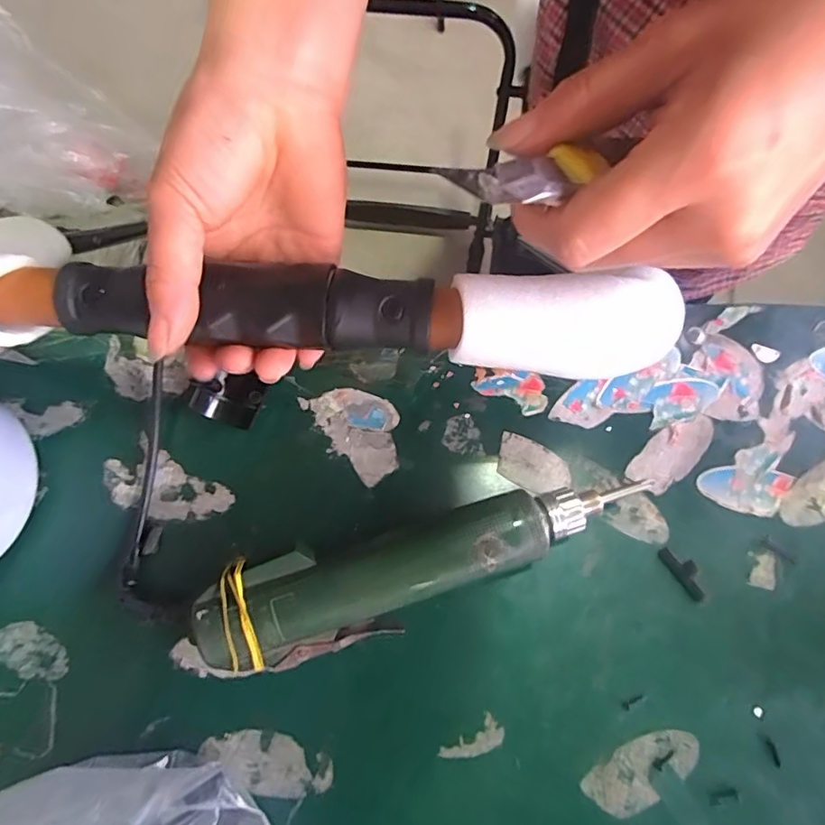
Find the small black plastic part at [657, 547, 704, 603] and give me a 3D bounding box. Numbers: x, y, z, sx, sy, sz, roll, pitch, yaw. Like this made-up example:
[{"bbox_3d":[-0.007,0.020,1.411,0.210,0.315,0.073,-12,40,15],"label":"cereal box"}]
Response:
[{"bbox_3d":[0.153,0.090,0.307,0.012,0.006,0.033,-37,77,-9],"label":"small black plastic part"}]

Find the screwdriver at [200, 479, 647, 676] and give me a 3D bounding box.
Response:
[{"bbox_3d":[0.008,0.074,0.293,0.242,0.041,0.052,-19,75,-5],"label":"screwdriver"}]

